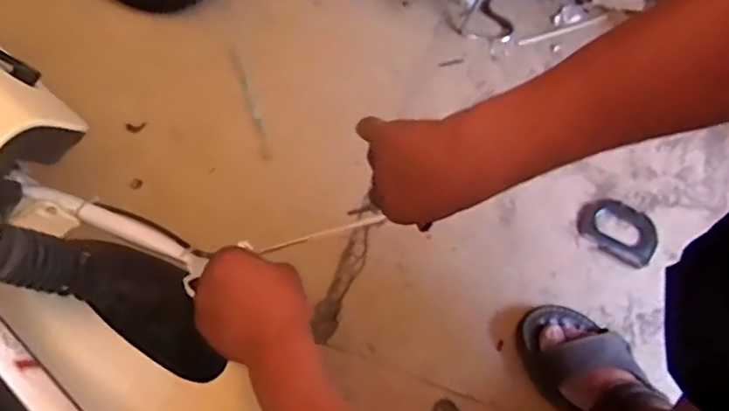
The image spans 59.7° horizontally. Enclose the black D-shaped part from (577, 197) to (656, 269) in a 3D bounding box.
[{"bbox_3d":[0.368,0.031,0.915,0.113,0.015,0.086,34,71,16],"label":"black D-shaped part"}]

